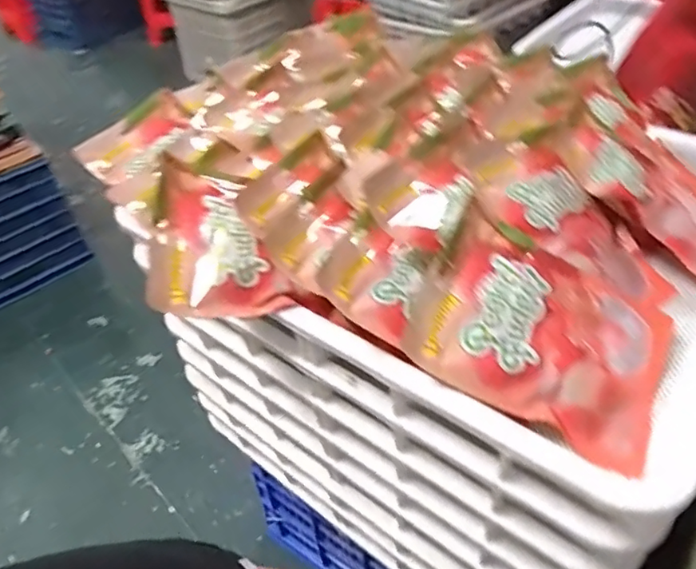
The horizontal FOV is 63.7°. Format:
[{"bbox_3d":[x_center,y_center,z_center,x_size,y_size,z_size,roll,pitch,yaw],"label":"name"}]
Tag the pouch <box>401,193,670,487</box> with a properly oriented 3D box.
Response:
[{"bbox_3d":[0.164,0.041,0.461,0.213,0.016,0.151,29,65,-3],"label":"pouch"}]

